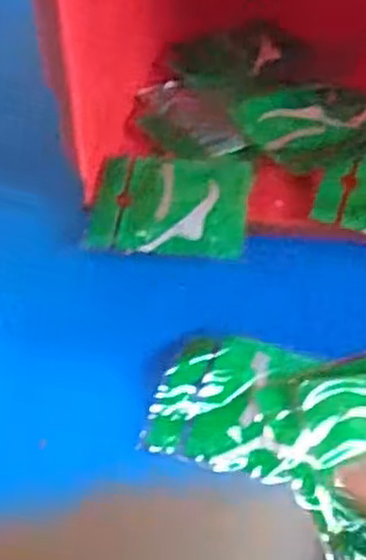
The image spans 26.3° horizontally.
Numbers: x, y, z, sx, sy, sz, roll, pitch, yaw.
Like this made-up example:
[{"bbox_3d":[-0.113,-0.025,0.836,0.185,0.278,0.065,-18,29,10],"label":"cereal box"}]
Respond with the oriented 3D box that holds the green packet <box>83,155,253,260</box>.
[{"bbox_3d":[-0.011,-0.064,0.653,0.128,0.016,0.103,5,46,8],"label":"green packet"}]

